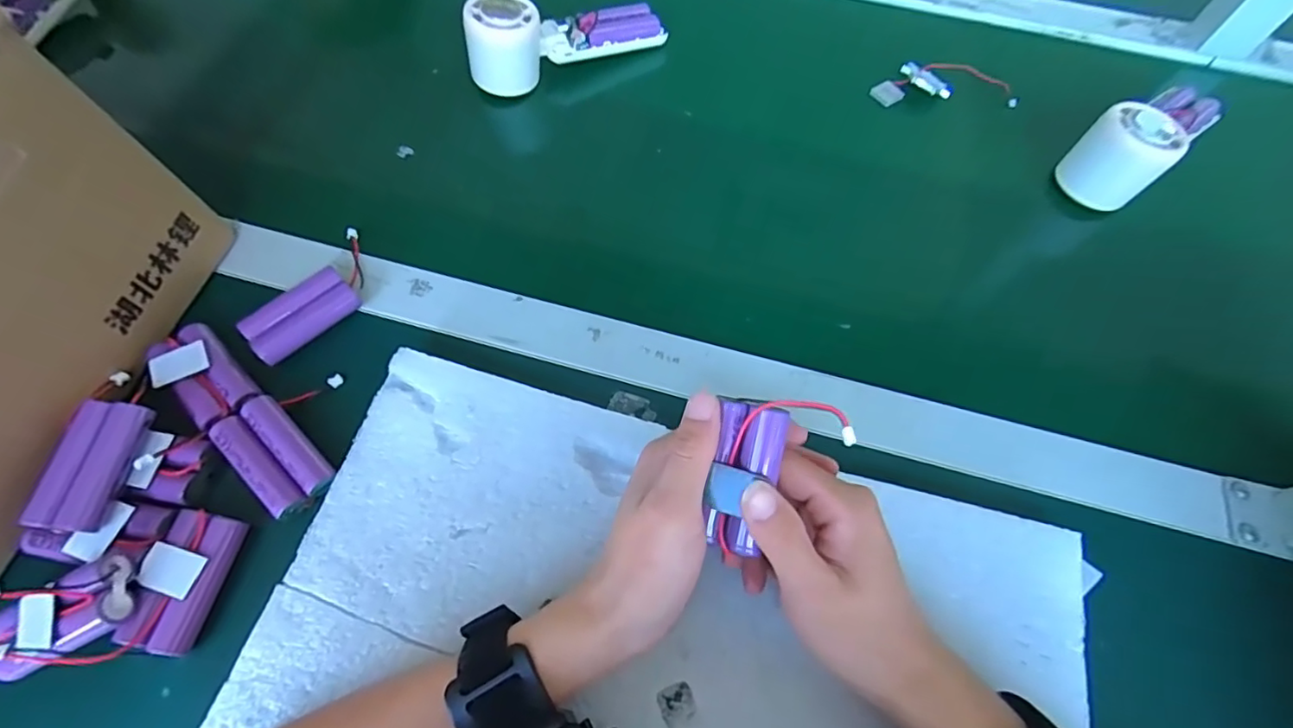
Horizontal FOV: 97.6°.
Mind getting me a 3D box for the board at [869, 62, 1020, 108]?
[{"bbox_3d":[0.252,-0.237,0.479,0.119,0.015,0.038,0,66,-2],"label":"board"}]

